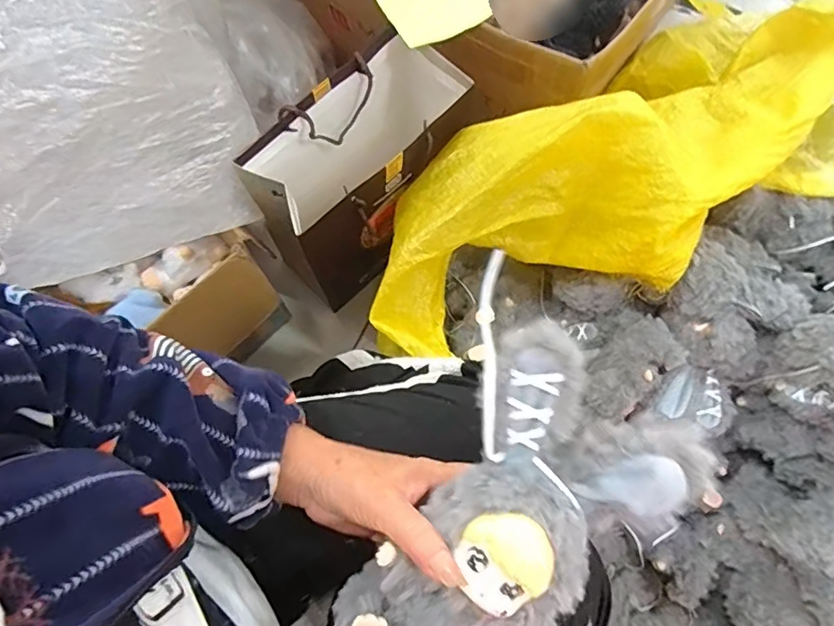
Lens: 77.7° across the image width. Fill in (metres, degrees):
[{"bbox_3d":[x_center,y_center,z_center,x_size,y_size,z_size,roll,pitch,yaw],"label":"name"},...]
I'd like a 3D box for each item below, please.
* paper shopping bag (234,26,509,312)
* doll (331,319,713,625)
[{"bbox_3d":[-0.071,-0.175,0.722,0.144,0.275,0.283,40,77,10],"label":"paper shopping bag"},{"bbox_3d":[0.055,0.121,0.298,0.129,0.048,0.211,38,77,9],"label":"doll"}]

